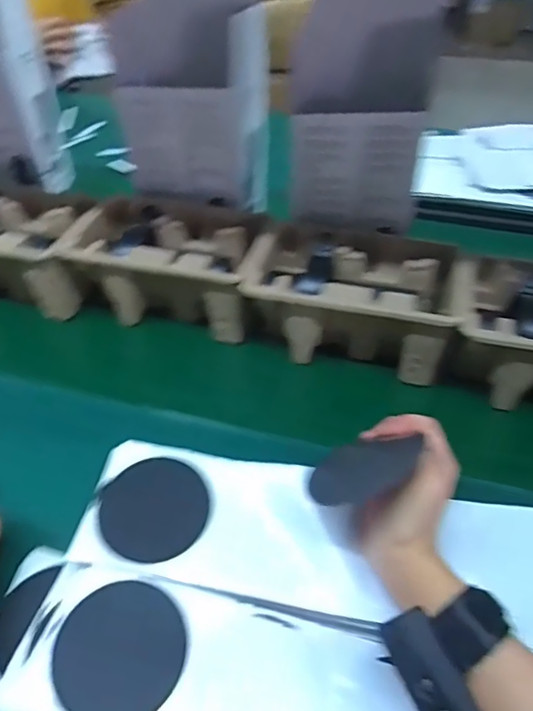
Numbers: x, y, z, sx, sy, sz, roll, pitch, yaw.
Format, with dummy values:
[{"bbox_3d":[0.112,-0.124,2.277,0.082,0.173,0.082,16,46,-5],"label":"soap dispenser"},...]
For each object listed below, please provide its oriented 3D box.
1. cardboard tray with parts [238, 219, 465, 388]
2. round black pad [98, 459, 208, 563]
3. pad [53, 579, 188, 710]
[{"bbox_3d":[0.097,-0.061,0.626,0.230,0.105,0.140,13,45,13],"label":"cardboard tray with parts"},{"bbox_3d":[-0.093,0.128,0.455,0.084,0.005,0.084,2,60,-4],"label":"round black pad"},{"bbox_3d":[-0.104,0.206,0.381,0.089,0.010,0.087,0,43,0],"label":"pad"}]

